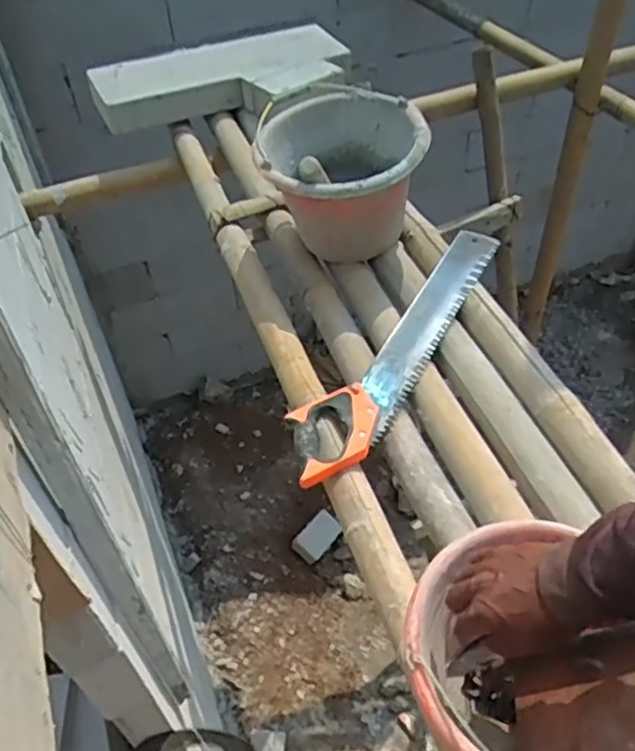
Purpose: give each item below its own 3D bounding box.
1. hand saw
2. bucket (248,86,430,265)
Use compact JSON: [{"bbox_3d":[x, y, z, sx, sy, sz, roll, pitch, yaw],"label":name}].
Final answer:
[{"bbox_3d":[0.132,-0.044,1.036,0.115,0.034,0.532,35,65,18],"label":"hand saw"},{"bbox_3d":[0.039,-0.344,1.211,0.273,0.233,0.314,-5,46,-1],"label":"bucket"}]

